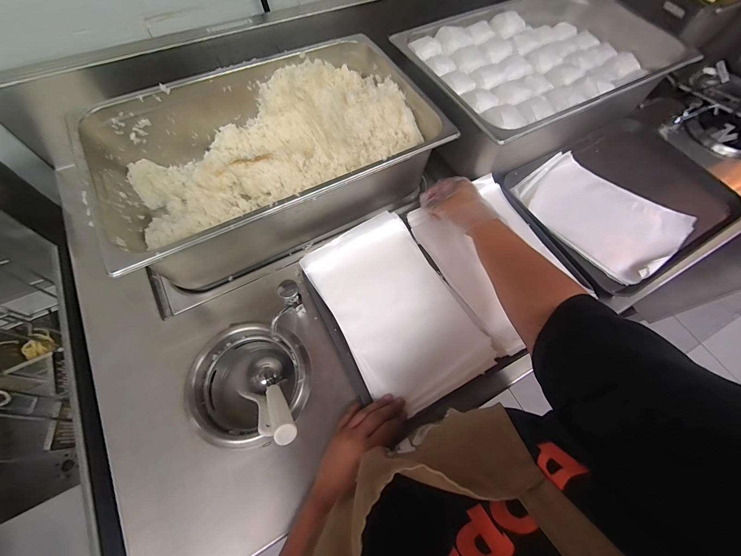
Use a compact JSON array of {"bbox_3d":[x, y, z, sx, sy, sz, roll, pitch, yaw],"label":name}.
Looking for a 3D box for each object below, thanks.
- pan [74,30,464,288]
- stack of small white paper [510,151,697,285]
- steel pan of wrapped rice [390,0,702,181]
[{"bbox_3d":[-0.159,-0.211,0.548,0.508,0.143,0.312,-26,67,-14],"label":"pan"},{"bbox_3d":[0.421,-0.123,0.582,0.197,0.027,0.269,-40,71,-20],"label":"stack of small white paper"},{"bbox_3d":[0.317,-0.434,0.655,0.522,0.130,0.354,-29,68,-16],"label":"steel pan of wrapped rice"}]

